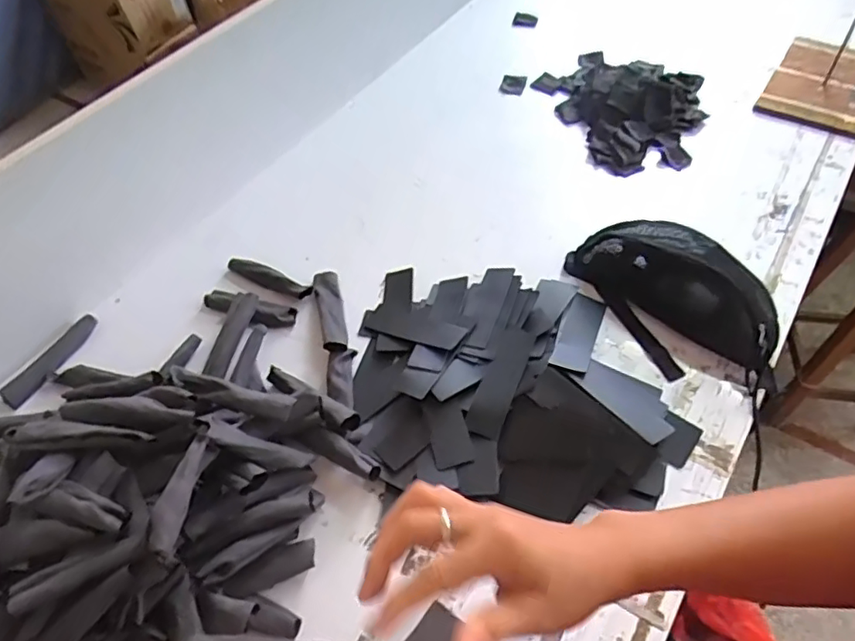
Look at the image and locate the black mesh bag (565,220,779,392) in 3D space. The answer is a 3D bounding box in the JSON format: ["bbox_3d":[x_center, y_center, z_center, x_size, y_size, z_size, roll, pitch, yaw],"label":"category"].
[{"bbox_3d":[0.341,-0.036,0.793,0.155,0.080,0.302,-26,56,-15],"label":"black mesh bag"}]

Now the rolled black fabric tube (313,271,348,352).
[{"bbox_3d":[-0.139,-0.017,0.840,0.037,0.024,0.149,-14,54,-7],"label":"rolled black fabric tube"}]

